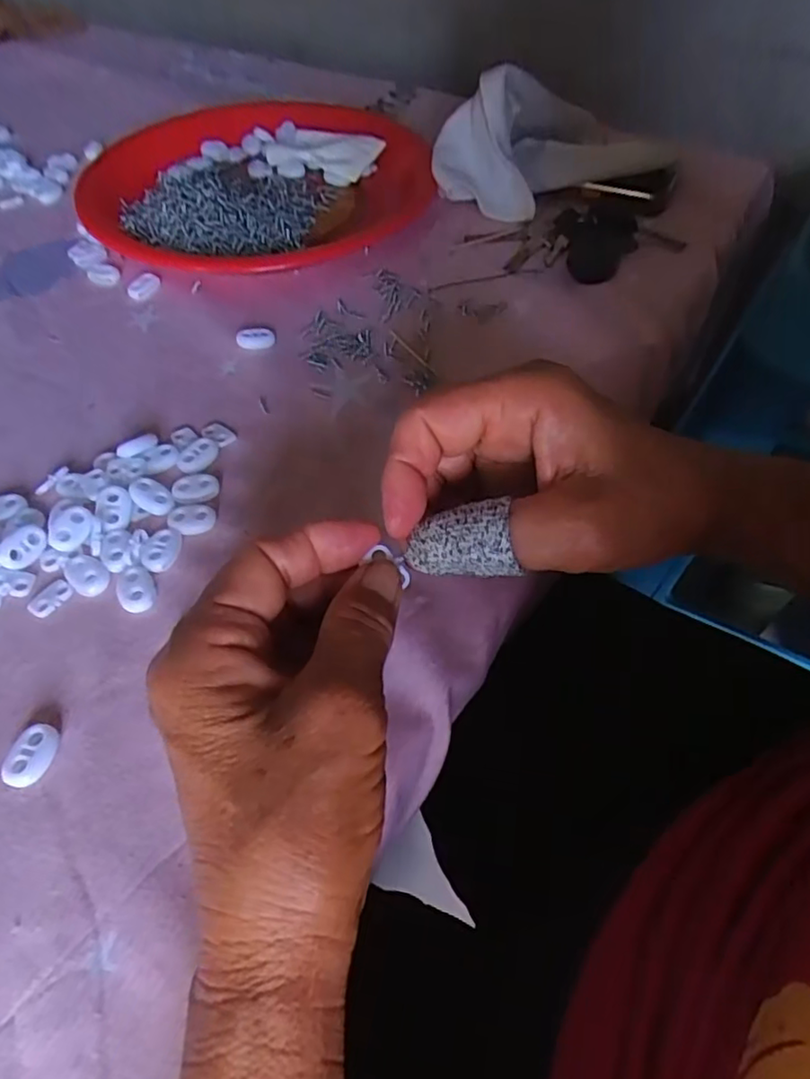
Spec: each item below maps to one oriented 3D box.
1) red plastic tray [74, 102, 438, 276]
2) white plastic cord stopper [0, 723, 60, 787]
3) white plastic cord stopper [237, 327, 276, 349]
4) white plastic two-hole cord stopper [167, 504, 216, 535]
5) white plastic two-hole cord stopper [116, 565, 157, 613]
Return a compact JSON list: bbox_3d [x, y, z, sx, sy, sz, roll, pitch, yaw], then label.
[{"bbox_3d":[-0.109,-0.275,0.478,0.253,0.032,0.212,-22,57,-15],"label":"red plastic tray"},{"bbox_3d":[-0.137,0.079,0.231,0.015,0.006,0.022,5,54,4],"label":"white plastic cord stopper"},{"bbox_3d":[-0.088,-0.119,0.374,0.021,0.008,0.014,-7,54,-5],"label":"white plastic cord stopper"},{"bbox_3d":[-0.100,-0.009,0.297,0.021,0.005,0.015,0,54,0],"label":"white plastic two-hole cord stopper"},{"bbox_3d":[-0.117,0.022,0.274,0.015,0.005,0.022,-22,57,-15],"label":"white plastic two-hole cord stopper"}]

